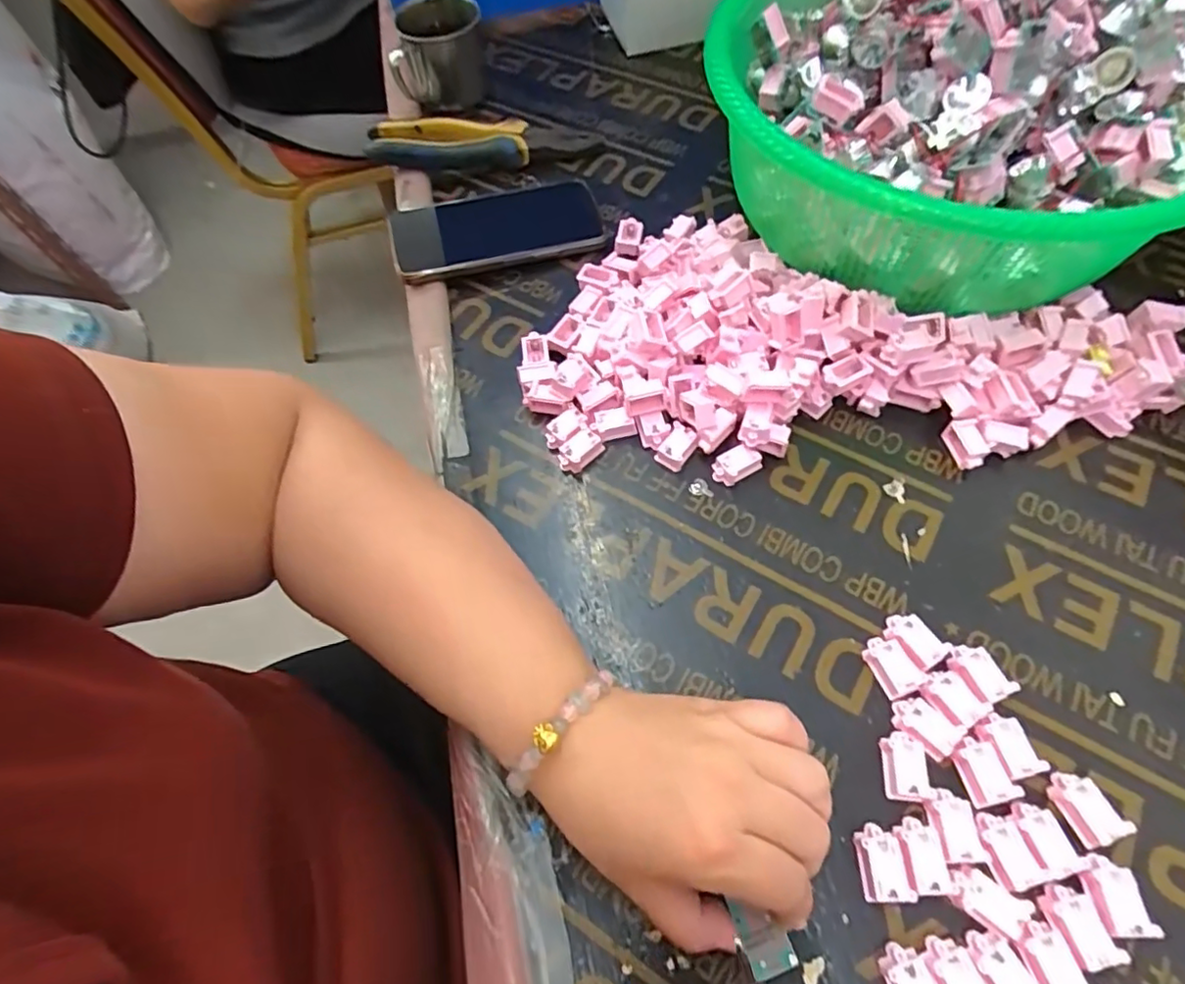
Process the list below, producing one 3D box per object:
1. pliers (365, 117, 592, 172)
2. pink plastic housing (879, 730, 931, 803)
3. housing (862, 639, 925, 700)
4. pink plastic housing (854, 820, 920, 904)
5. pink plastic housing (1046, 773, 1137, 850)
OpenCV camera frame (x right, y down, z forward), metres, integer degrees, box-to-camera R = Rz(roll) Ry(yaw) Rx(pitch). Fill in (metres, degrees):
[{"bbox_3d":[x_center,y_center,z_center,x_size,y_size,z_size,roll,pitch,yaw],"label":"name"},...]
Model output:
[{"bbox_3d":[-0.099,-0.302,0.513,0.177,0.027,0.049,-8,62,-1],"label":"pliers"},{"bbox_3d":[0.150,0.132,0.290,0.017,0.012,0.030,3,62,5],"label":"pink plastic housing"},{"bbox_3d":[0.156,0.091,0.313,0.018,0.011,0.029,-23,63,-9],"label":"housing"},{"bbox_3d":[0.131,0.168,0.272,0.018,0.012,0.030,-2,62,2],"label":"pink plastic housing"},{"bbox_3d":[0.227,0.146,0.277,0.018,0.015,0.030,-20,63,-7],"label":"pink plastic housing"}]

